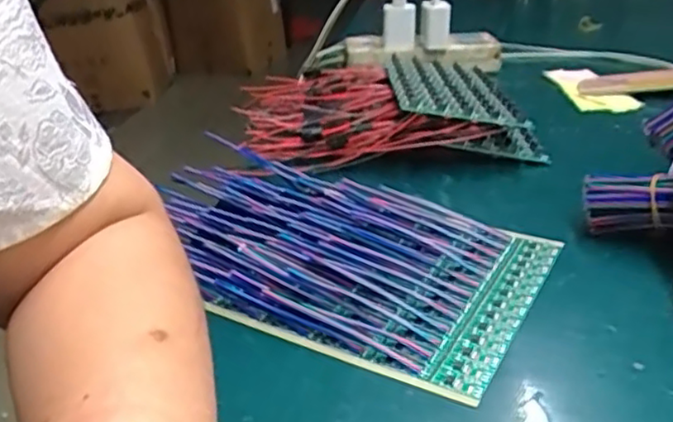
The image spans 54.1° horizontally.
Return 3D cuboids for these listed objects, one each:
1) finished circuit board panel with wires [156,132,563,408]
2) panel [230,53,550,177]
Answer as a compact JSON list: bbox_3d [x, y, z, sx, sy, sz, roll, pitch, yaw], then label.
[{"bbox_3d":[-0.011,0.020,0.427,0.268,0.019,0.166,14,30,28],"label":"finished circuit board panel with wires"},{"bbox_3d":[0.036,-0.099,0.617,0.257,0.042,0.200,-5,27,-7],"label":"panel"}]

